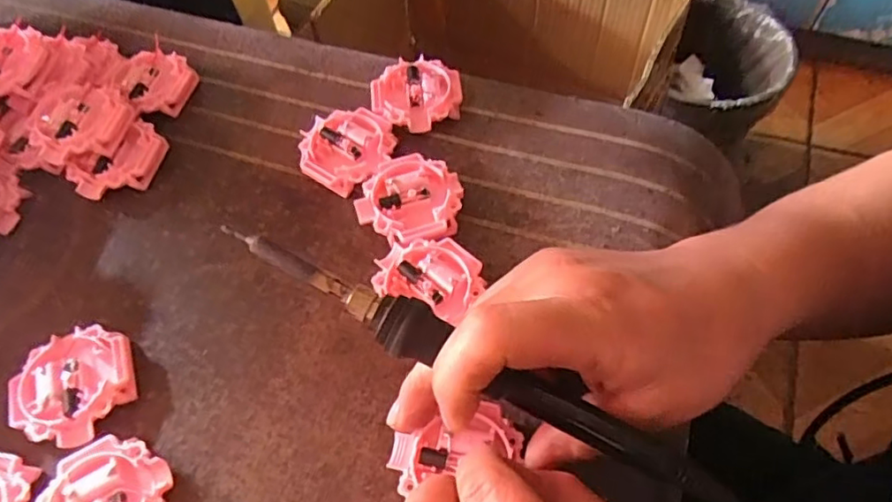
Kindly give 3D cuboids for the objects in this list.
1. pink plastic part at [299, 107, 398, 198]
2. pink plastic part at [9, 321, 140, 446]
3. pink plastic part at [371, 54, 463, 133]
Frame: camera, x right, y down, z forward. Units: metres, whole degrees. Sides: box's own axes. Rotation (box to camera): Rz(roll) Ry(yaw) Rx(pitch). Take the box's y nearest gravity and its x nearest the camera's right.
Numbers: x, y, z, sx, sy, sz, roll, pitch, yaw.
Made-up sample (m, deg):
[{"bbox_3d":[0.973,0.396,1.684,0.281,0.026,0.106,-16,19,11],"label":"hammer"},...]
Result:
[{"bbox_3d":[-0.056,-0.057,0.340,0.049,0.018,0.050,-2,59,3],"label":"pink plastic part"},{"bbox_3d":[-0.171,0.061,0.275,0.050,0.012,0.052,-2,59,3],"label":"pink plastic part"},{"bbox_3d":[-0.017,-0.092,0.355,0.051,0.013,0.051,-2,59,3],"label":"pink plastic part"}]

